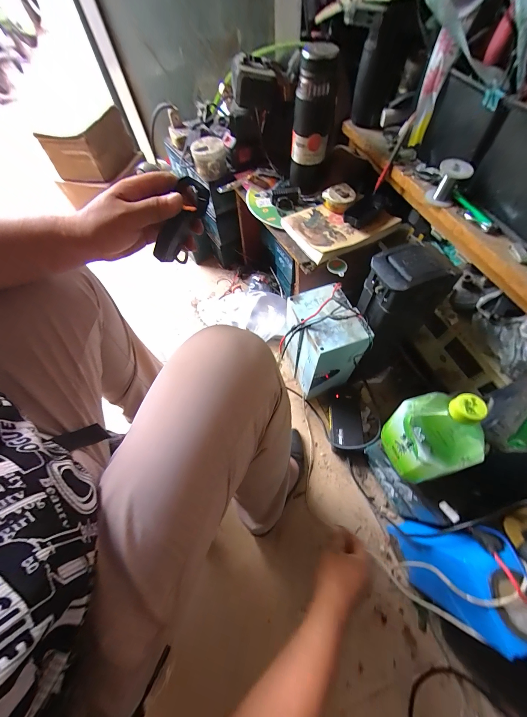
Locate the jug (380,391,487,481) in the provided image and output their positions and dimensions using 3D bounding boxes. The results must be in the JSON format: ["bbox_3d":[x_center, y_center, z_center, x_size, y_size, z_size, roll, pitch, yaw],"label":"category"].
[{"bbox_3d":[0.235,0.101,0.355,0.087,0.183,0.100,-26,62,-11],"label":"jug"}]

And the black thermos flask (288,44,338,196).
[{"bbox_3d":[0.103,-0.508,0.570,0.086,0.231,0.078,4,61,7],"label":"black thermos flask"}]

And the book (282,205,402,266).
[{"bbox_3d":[0.168,-0.309,0.582,0.219,0.021,0.154,-30,62,-13],"label":"book"}]

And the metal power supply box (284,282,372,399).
[{"bbox_3d":[0.128,-0.027,0.597,0.141,0.267,0.160,-18,60,-6],"label":"metal power supply box"}]

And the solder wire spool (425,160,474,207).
[{"bbox_3d":[0.329,-0.310,0.458,0.053,0.059,0.043,27,65,18],"label":"solder wire spool"}]

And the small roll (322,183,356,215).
[{"bbox_3d":[0.179,-0.367,0.590,0.062,0.029,0.075,-33,63,-14],"label":"small roll"}]

